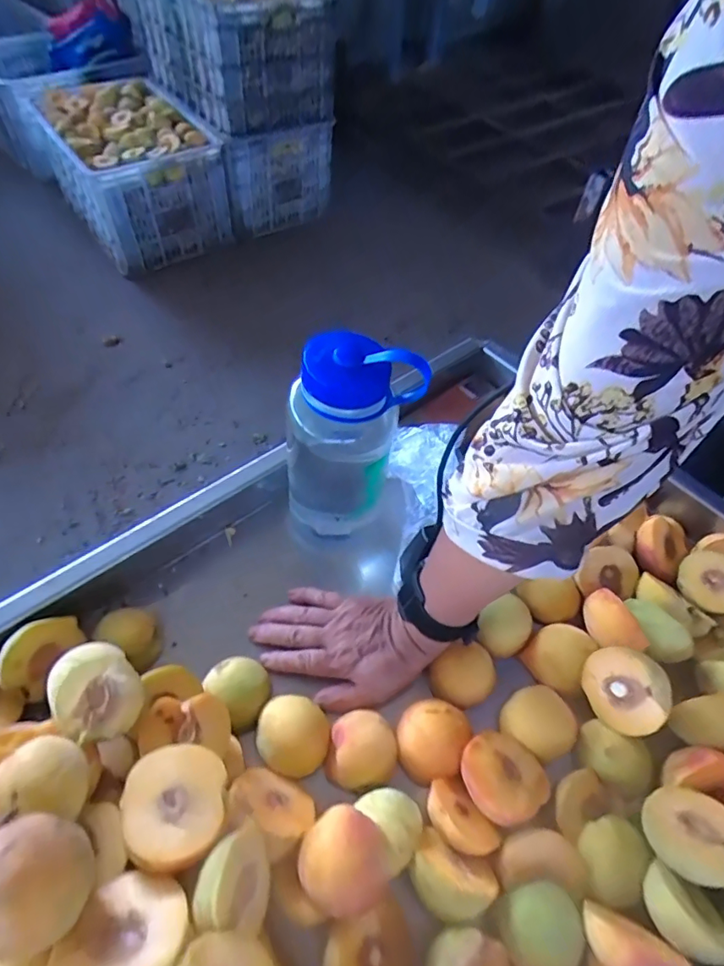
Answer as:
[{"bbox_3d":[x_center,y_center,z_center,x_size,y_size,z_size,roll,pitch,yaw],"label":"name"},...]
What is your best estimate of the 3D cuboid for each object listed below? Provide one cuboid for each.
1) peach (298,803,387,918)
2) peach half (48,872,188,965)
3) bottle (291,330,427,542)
[{"bbox_3d":[-0.011,0.241,0.332,0.053,0.040,0.054,2,53,-3],"label":"peach"},{"bbox_3d":[-0.127,0.247,0.273,0.057,0.031,0.064,17,21,37],"label":"peach half"},{"bbox_3d":[-0.014,-0.031,0.465,0.108,0.217,0.073,-3,53,-6],"label":"bottle"}]

